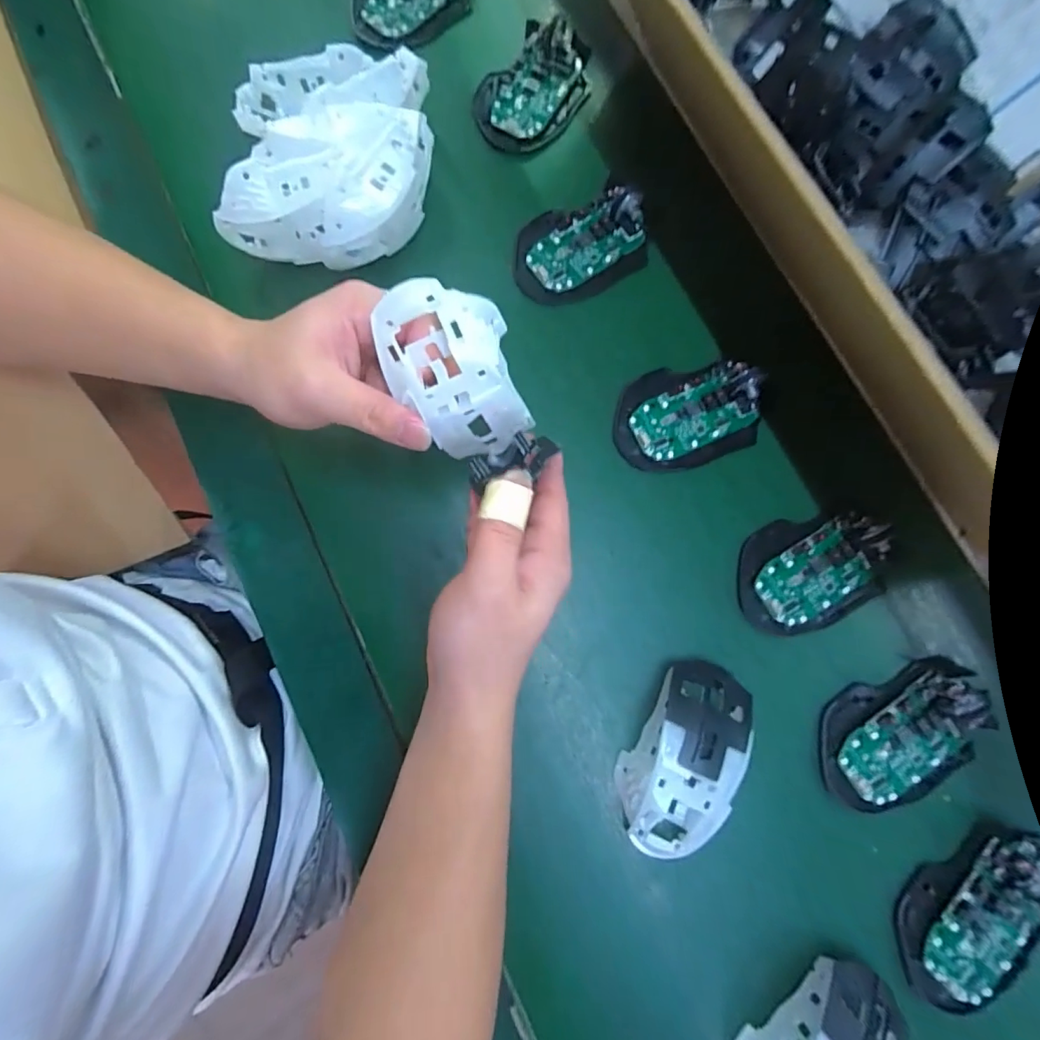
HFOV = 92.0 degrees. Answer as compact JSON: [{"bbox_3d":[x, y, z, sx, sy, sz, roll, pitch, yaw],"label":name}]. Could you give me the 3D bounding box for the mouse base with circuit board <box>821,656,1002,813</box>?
[{"bbox_3d":[0.251,0.141,0.322,0.113,0.023,0.073,-21,81,-4],"label":"mouse base with circuit board"}]

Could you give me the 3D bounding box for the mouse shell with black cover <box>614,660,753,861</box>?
[{"bbox_3d":[0.101,0.146,0.306,0.066,0.036,0.118,32,81,4],"label":"mouse shell with black cover"}]

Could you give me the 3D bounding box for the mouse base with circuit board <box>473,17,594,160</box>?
[{"bbox_3d":[0.014,-0.358,0.406,0.074,0.022,0.120,36,82,5],"label":"mouse base with circuit board"}]

